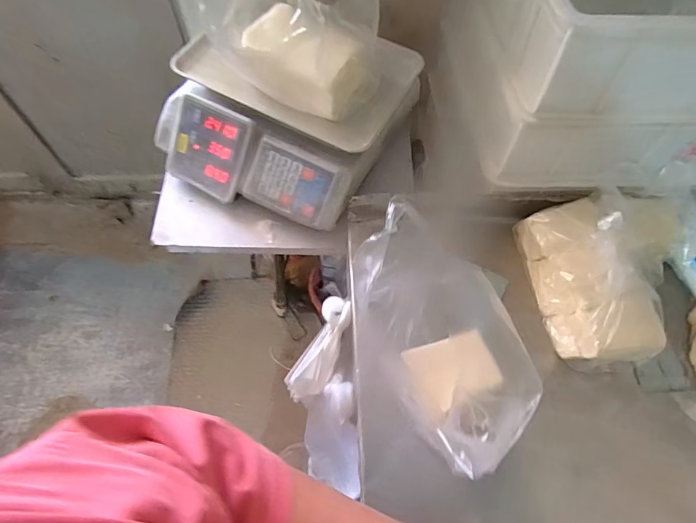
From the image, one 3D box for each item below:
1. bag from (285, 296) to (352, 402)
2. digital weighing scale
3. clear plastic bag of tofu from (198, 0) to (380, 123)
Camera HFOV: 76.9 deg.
[{"bbox_3d":[-0.039,0.131,0.635,0.057,0.044,0.178,30,110,11],"label":"bag"},{"bbox_3d":[-0.108,-0.242,0.690,0.354,0.113,0.317,26,65,10],"label":"digital weighing scale"},{"bbox_3d":[-0.071,-0.310,0.556,0.205,0.221,0.160,24,65,9],"label":"clear plastic bag of tofu"}]

